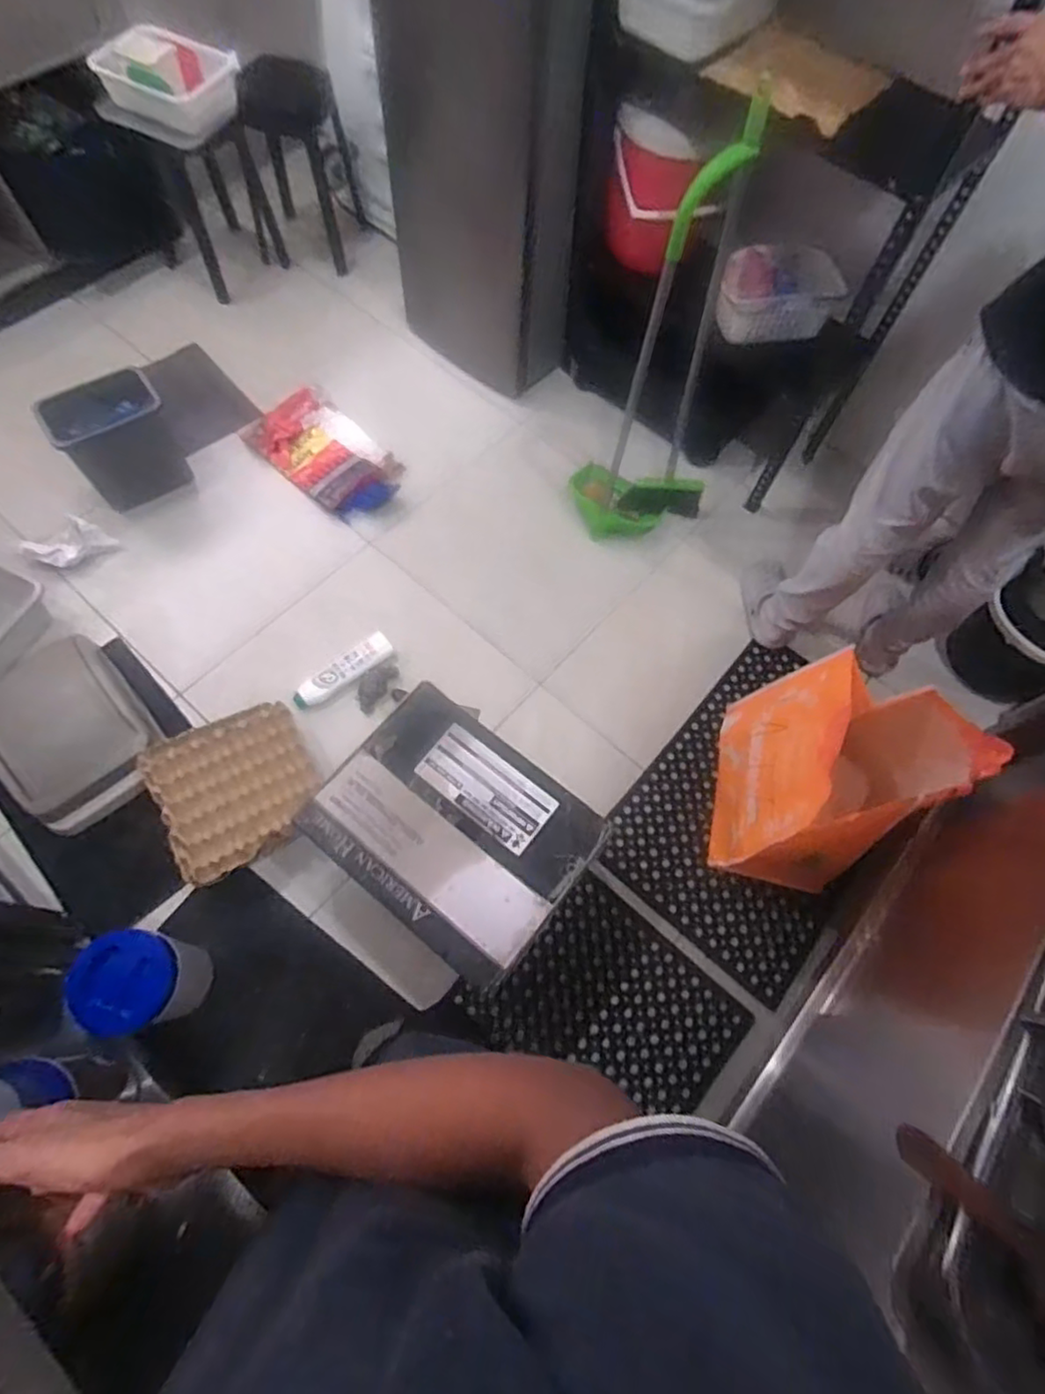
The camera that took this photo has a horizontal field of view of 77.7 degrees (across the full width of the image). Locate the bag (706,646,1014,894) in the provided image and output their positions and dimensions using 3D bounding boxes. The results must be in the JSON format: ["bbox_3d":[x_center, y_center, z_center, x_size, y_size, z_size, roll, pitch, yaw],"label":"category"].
[{"bbox_3d":[0.632,0.165,1.289,0.389,0.392,0.366,12,66,2],"label":"bag"}]

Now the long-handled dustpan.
[{"bbox_3d":[0.271,-0.695,1.411,0.247,0.881,0.219,11,66,1],"label":"long-handled dustpan"}]

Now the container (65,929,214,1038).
[{"bbox_3d":[-0.688,0.525,1.196,0.162,0.229,0.169,-8,67,-7],"label":"container"}]

